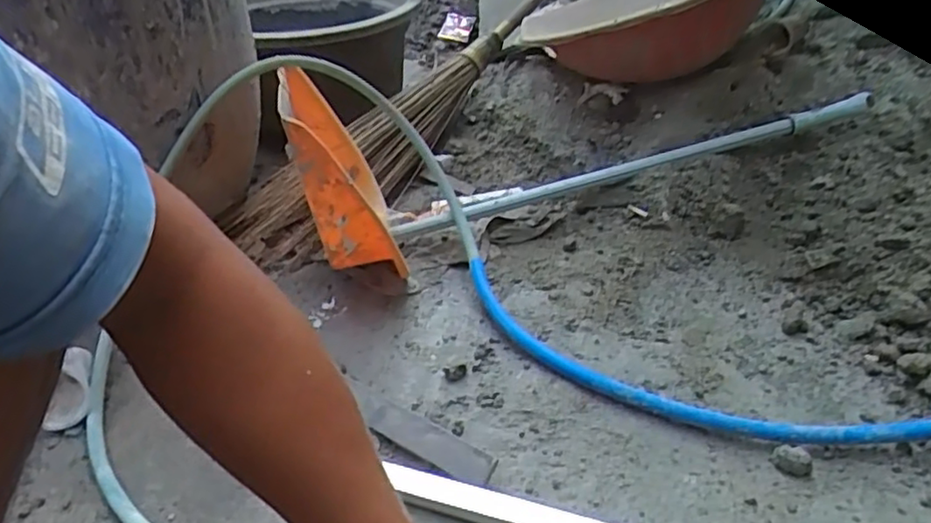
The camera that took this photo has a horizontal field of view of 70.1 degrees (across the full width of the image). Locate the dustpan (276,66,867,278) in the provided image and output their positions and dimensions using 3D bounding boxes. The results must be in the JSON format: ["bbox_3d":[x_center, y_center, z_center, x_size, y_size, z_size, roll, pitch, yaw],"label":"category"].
[{"bbox_3d":[0.150,-0.232,0.997,0.839,0.242,0.278,-17,39,-20],"label":"dustpan"}]

